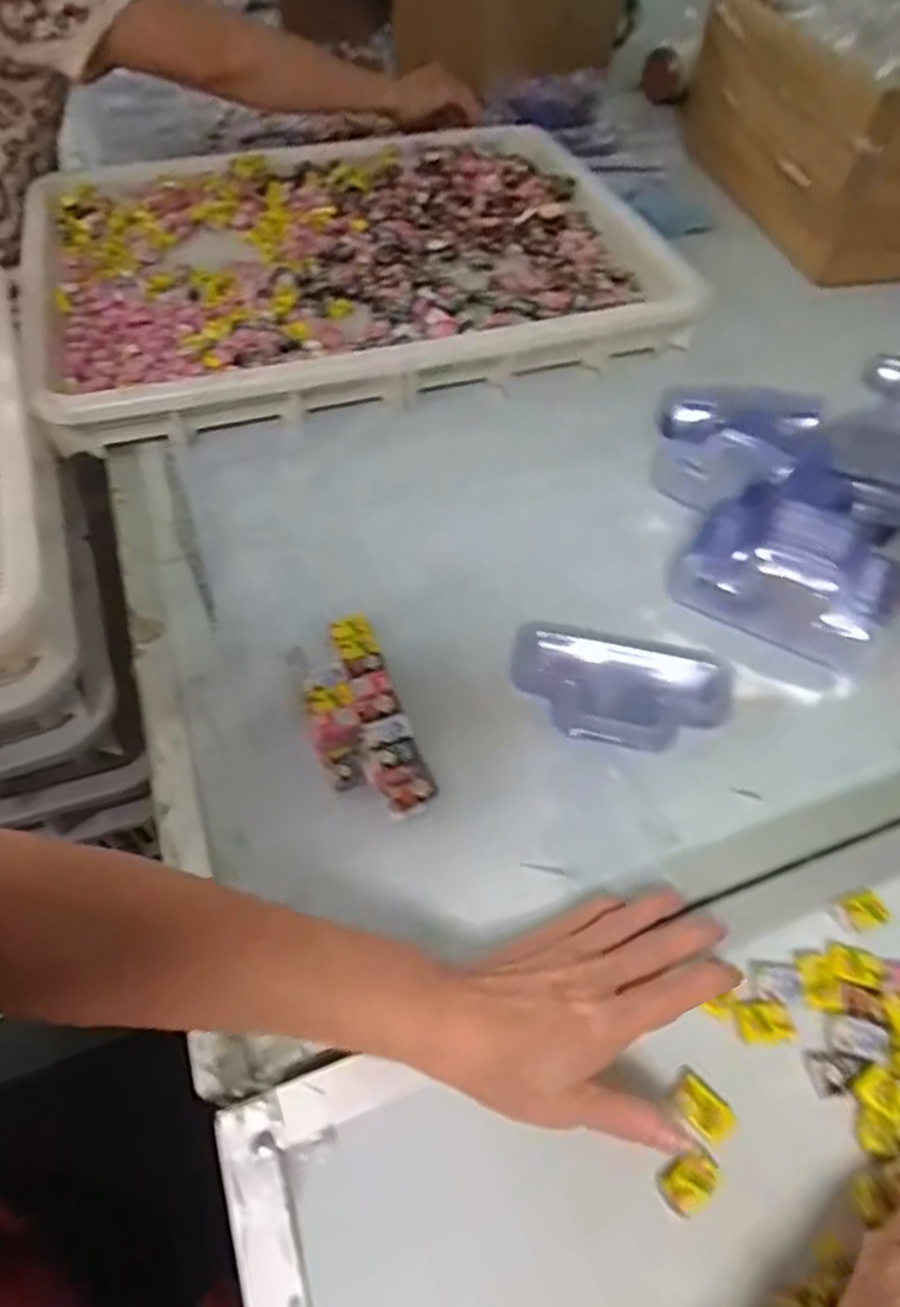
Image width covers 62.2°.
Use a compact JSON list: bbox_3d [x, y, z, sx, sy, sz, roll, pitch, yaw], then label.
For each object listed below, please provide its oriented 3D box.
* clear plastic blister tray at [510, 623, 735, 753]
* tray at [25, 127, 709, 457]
[{"bbox_3d":[0.112,0.023,0.492,0.140,0.020,0.080,7,54,7],"label":"clear plastic blister tray"},{"bbox_3d":[-0.103,-0.418,0.791,0.651,0.068,0.469,-14,54,-9],"label":"tray"}]

